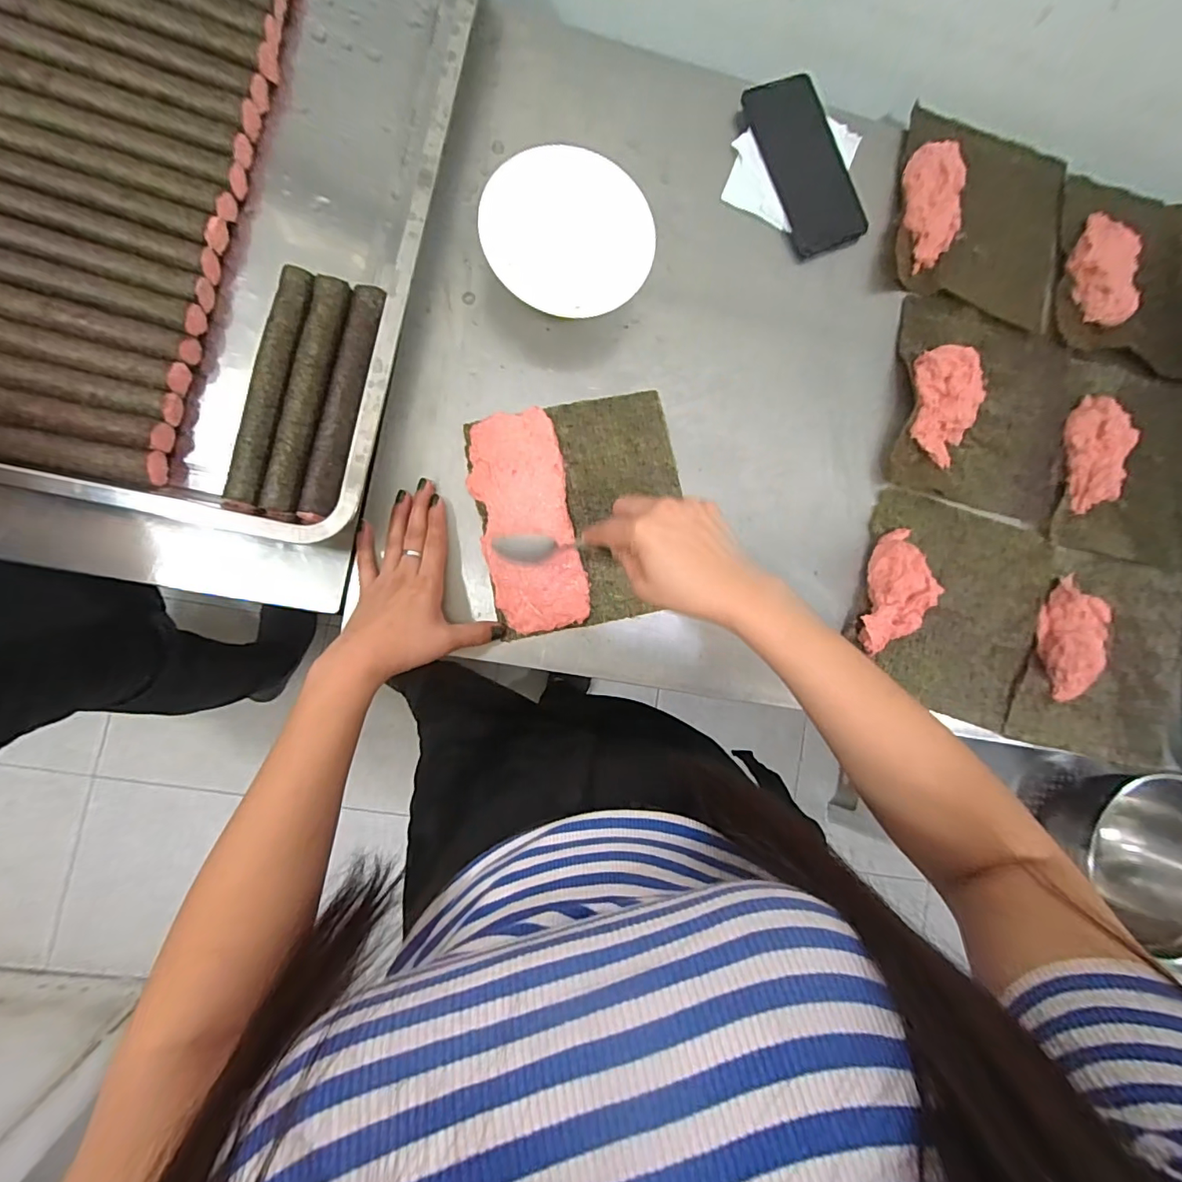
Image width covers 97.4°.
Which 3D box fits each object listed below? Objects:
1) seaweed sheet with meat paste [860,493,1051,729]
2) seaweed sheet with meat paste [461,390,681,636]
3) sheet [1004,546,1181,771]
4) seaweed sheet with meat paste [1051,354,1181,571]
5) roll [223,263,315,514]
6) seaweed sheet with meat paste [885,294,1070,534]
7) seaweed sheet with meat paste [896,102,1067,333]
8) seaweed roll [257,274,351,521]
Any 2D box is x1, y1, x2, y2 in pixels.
[{"bbox_3d":[0.355,0.016,0.502,0.187,0.035,0.199,15,85,-6],"label":"seaweed sheet with meat paste"},{"bbox_3d":[-0.006,-0.071,0.463,0.181,0.013,0.197,-12,88,-8],"label":"seaweed sheet with meat paste"},{"bbox_3d":[0.532,0.067,0.524,0.194,0.033,0.201,13,85,-6],"label":"sheet"},{"bbox_3d":[0.566,-0.140,0.539,0.152,0.033,0.213,11,85,-6],"label":"seaweed sheet with meat paste"},{"bbox_3d":[-0.262,-0.165,0.432,0.028,0.028,0.204,12,85,-6],"label":"roll"},{"bbox_3d":[0.399,-0.188,0.519,0.189,0.031,0.203,14,85,-6],"label":"seaweed sheet with meat paste"},{"bbox_3d":[0.409,-0.392,0.533,0.190,0.033,0.197,17,85,-6],"label":"seaweed sheet with meat paste"},{"bbox_3d":[-0.233,-0.158,0.432,0.029,0.032,0.200,12,85,-6],"label":"seaweed roll"}]

